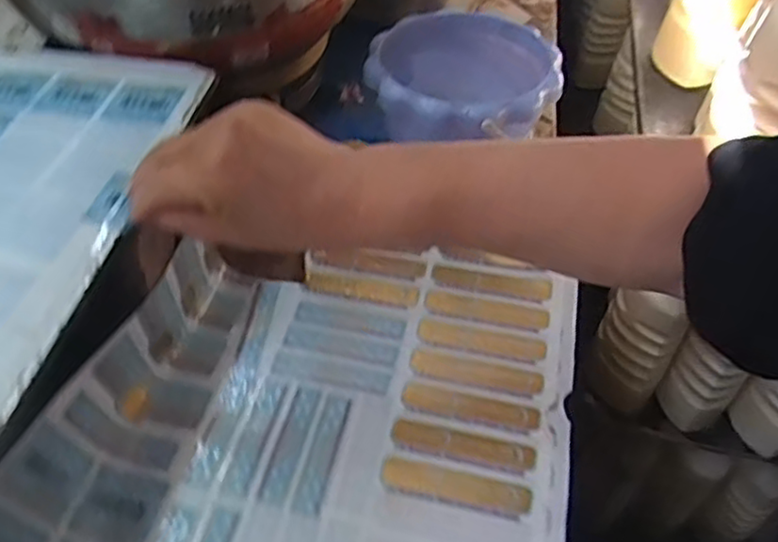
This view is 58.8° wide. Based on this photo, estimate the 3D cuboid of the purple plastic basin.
[{"bbox_3d":[0.061,-0.149,0.574,0.148,0.066,0.143,3,48,-3],"label":"purple plastic basin"}]

